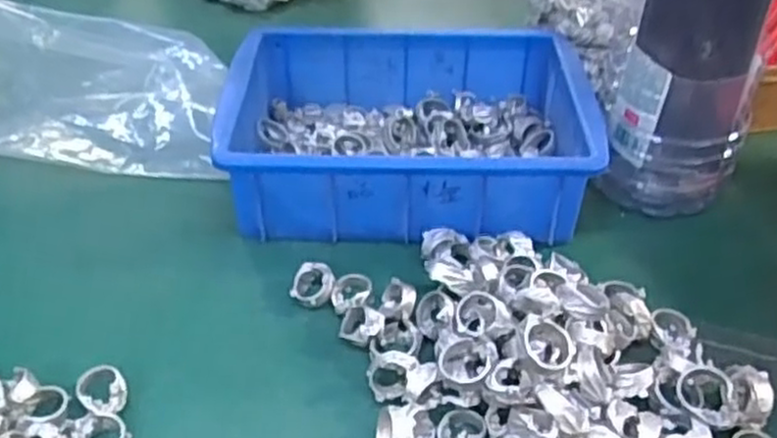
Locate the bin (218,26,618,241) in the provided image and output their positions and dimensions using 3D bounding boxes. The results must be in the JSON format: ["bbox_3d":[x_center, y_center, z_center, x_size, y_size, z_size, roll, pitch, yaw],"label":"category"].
[{"bbox_3d":[0.013,-0.062,0.531,0.242,0.073,0.169,1,40,1],"label":"bin"}]

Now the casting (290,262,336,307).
[{"bbox_3d":[-0.046,0.041,0.452,0.027,0.016,0.028,-2,40,-5],"label":"casting"}]

